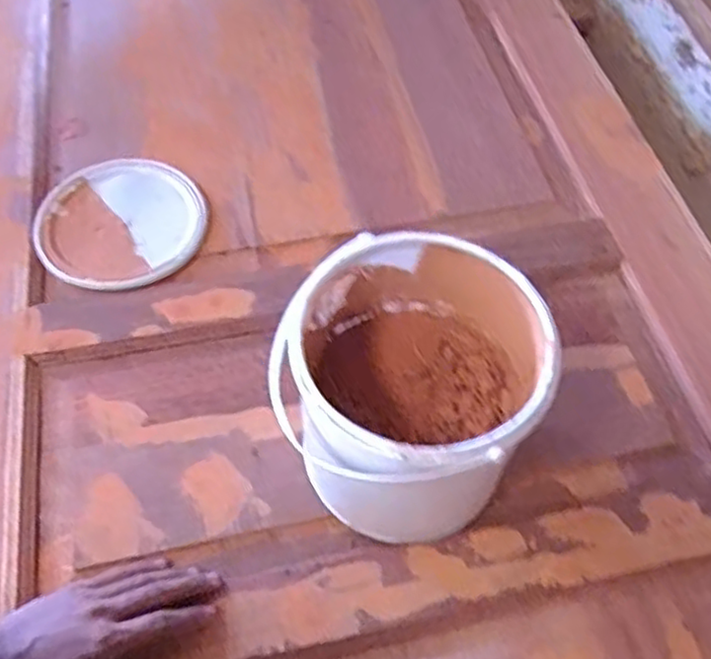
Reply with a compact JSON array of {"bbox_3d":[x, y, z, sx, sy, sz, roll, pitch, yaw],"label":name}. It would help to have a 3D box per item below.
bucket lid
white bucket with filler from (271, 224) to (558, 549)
[{"bbox_3d":[-0.251,-0.116,0.734,0.177,0.025,0.159,-3,57,-5],"label":"bucket lid"},{"bbox_3d":[0.042,0.052,0.542,0.175,0.188,0.182,0,59,-1],"label":"white bucket with filler"}]

